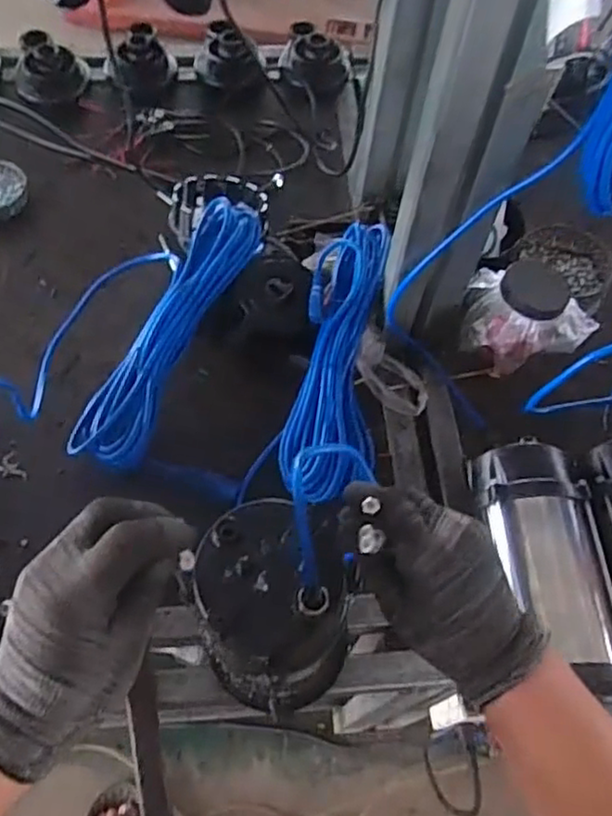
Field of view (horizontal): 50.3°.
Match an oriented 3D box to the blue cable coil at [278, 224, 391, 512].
[{"bbox_3d":[0.044,-0.061,0.802,0.105,0.038,0.352,9,75,2],"label":"blue cable coil"}]

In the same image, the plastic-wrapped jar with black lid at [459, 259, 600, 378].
[{"bbox_3d":[0.289,-0.109,0.850,0.168,0.128,0.091,19,61,7],"label":"plastic-wrapped jar with black lid"}]

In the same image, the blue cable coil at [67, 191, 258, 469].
[{"bbox_3d":[-0.164,-0.094,0.796,0.083,0.035,0.352,27,82,11],"label":"blue cable coil"}]

